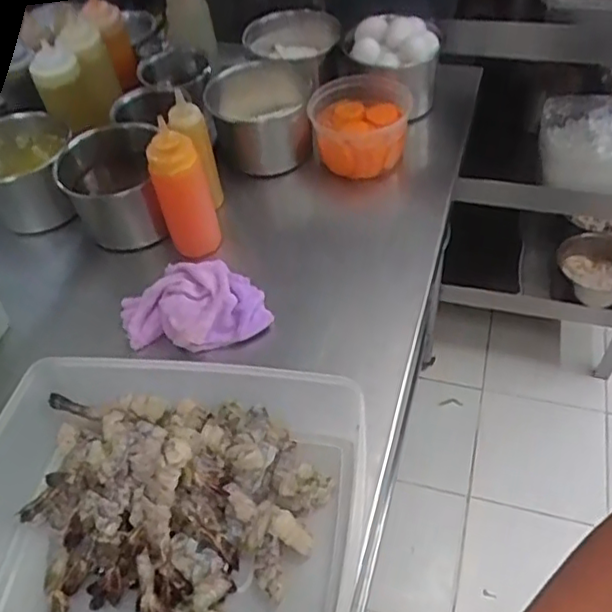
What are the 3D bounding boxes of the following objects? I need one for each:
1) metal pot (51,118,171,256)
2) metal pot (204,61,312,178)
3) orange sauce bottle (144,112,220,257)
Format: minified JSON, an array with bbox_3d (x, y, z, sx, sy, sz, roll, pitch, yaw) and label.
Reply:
[{"bbox_3d":[-0.254,-0.148,0.837,0.127,0.123,0.109,-9,50,-2],"label":"metal pot"},{"bbox_3d":[-0.066,-0.272,0.910,0.148,0.108,0.132,-1,50,4],"label":"metal pot"},{"bbox_3d":[-0.149,-0.136,0.779,0.047,0.175,0.059,27,57,25],"label":"orange sauce bottle"}]

